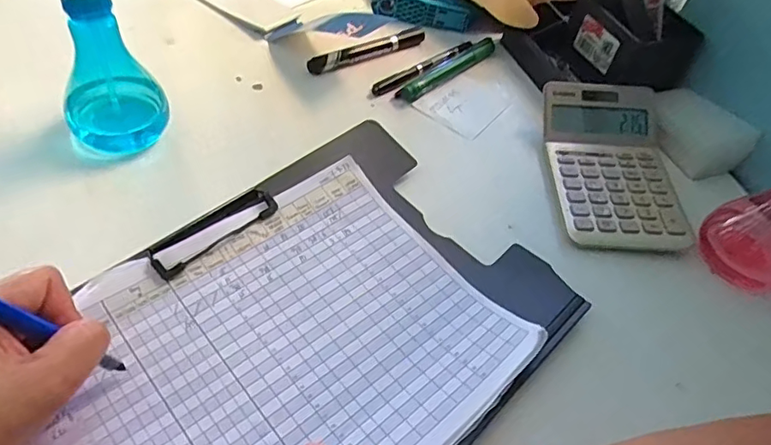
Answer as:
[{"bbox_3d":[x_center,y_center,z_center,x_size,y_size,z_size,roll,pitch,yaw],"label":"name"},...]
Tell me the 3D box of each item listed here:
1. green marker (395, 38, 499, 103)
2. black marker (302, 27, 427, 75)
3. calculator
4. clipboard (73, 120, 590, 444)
[{"bbox_3d":[0.064,-0.157,0.557,0.021,0.011,0.139,39,58,23],"label":"green marker"},{"bbox_3d":[-0.018,-0.179,0.561,0.135,0.013,0.020,-24,58,-26],"label":"black marker"},{"bbox_3d":[0.202,-0.057,0.478,0.105,0.037,0.162,4,50,-7],"label":"calculator"},{"bbox_3d":[-0.044,0.070,0.361,0.229,0.025,0.321,40,58,23],"label":"clipboard"}]

